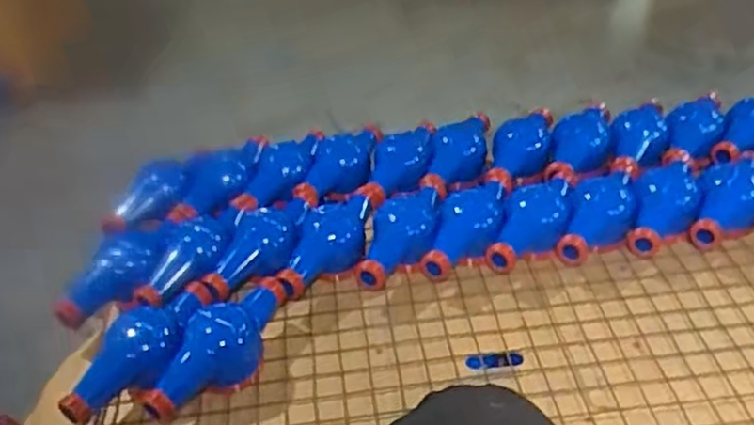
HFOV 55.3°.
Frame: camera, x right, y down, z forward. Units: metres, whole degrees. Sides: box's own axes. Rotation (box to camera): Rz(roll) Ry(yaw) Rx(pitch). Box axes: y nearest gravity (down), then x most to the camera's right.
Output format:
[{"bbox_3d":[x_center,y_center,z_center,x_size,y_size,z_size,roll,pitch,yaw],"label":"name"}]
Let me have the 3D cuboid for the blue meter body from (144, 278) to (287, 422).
[{"bbox_3d":[-0.197,0.174,0.915,0.228,0.094,0.084,-33,46,-31],"label":"blue meter body"}]

